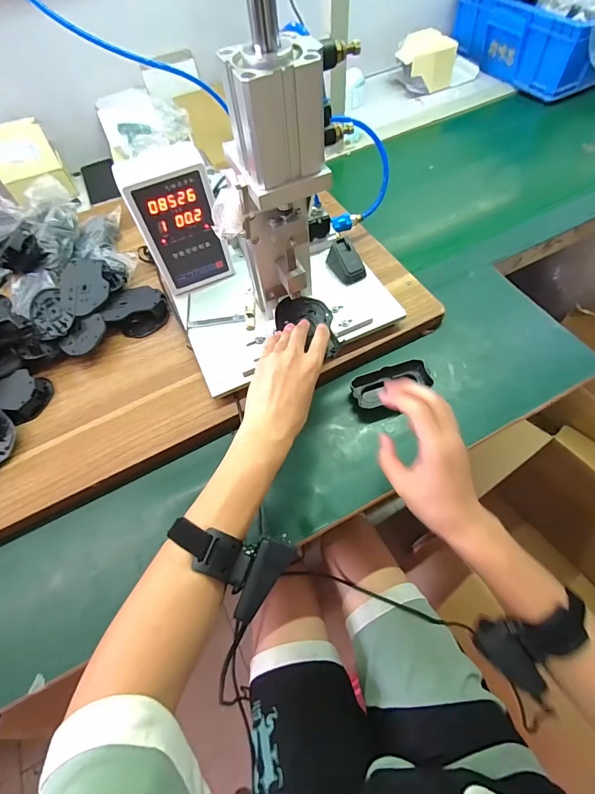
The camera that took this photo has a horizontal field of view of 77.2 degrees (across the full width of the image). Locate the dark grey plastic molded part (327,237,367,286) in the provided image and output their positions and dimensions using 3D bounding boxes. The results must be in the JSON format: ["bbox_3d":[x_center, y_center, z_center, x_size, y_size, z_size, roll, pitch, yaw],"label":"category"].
[{"bbox_3d":[0.075,-0.213,0.585,0.040,0.037,0.065,-31,63,-12],"label":"dark grey plastic molded part"}]

